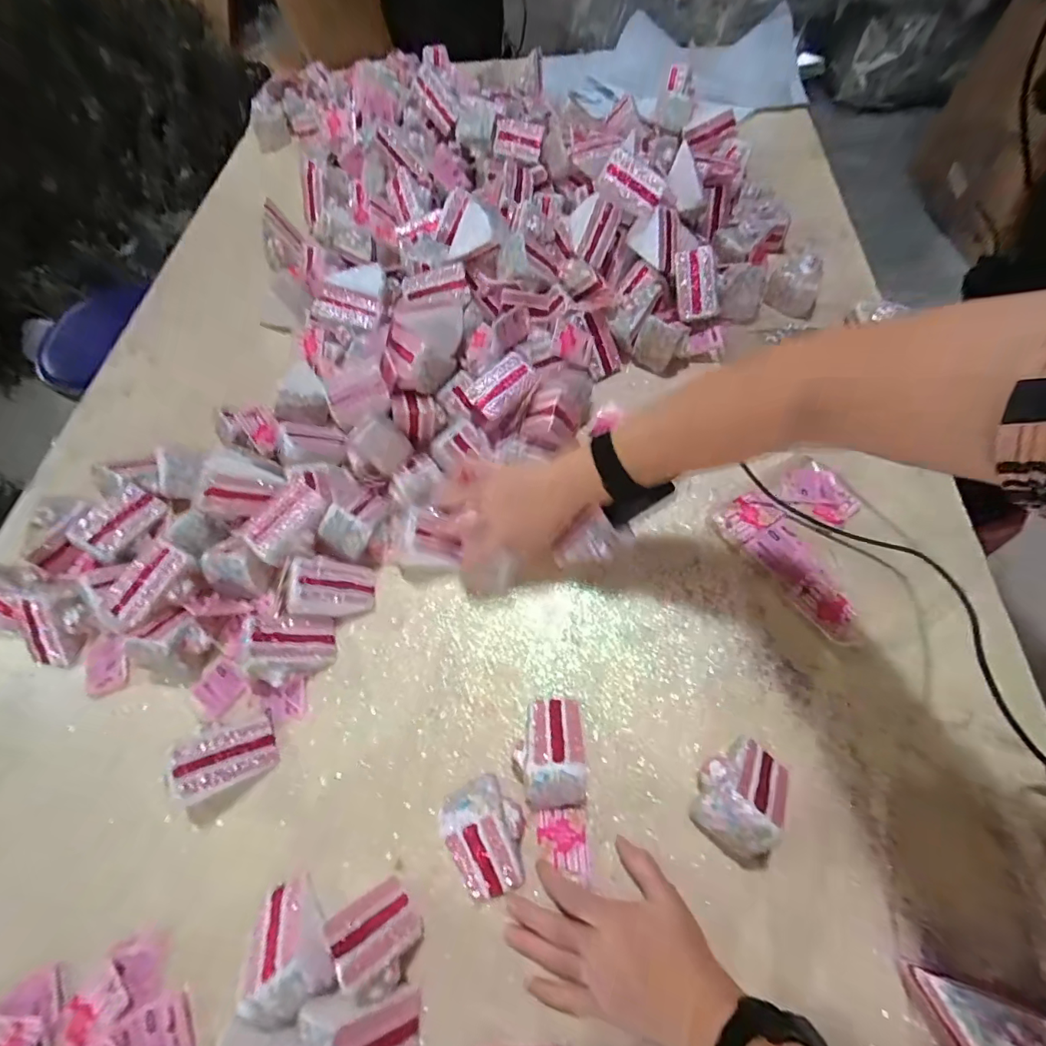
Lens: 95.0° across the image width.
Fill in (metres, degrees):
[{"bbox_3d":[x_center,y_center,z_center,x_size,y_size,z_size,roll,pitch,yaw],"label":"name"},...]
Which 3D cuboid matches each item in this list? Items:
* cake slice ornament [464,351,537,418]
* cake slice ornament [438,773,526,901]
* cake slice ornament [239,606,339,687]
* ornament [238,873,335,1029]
[{"bbox_3d":[-0.028,-0.169,0.590,0.042,0.038,0.084,38,71,20],"label":"cake slice ornament"},{"bbox_3d":[-0.030,0.269,0.409,0.064,0.052,0.090,-24,64,-8],"label":"cake slice ornament"},{"bbox_3d":[-0.241,0.128,0.498,0.068,0.062,0.067,-14,63,-3],"label":"cake slice ornament"},{"bbox_3d":[-0.185,0.340,0.388,0.052,0.068,0.086,-22,64,-7],"label":"ornament"}]

